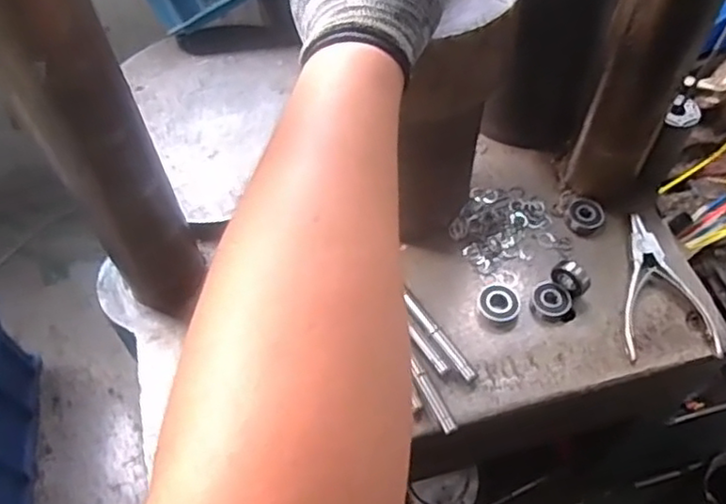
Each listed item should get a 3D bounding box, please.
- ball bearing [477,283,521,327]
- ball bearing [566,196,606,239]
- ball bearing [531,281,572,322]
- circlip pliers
[{"bbox_3d":[0.111,0.041,0.517,0.034,0.011,0.037,-1,56,1],"label":"ball bearing"},{"bbox_3d":[0.195,-0.031,0.561,0.032,0.011,0.038,26,61,18],"label":"ball bearing"},{"bbox_3d":[0.152,0.040,0.516,0.030,0.013,0.030,-1,56,1],"label":"ball bearing"},{"bbox_3d":[0.242,0.026,0.519,0.071,0.013,0.124,0,56,2],"label":"circlip pliers"}]

